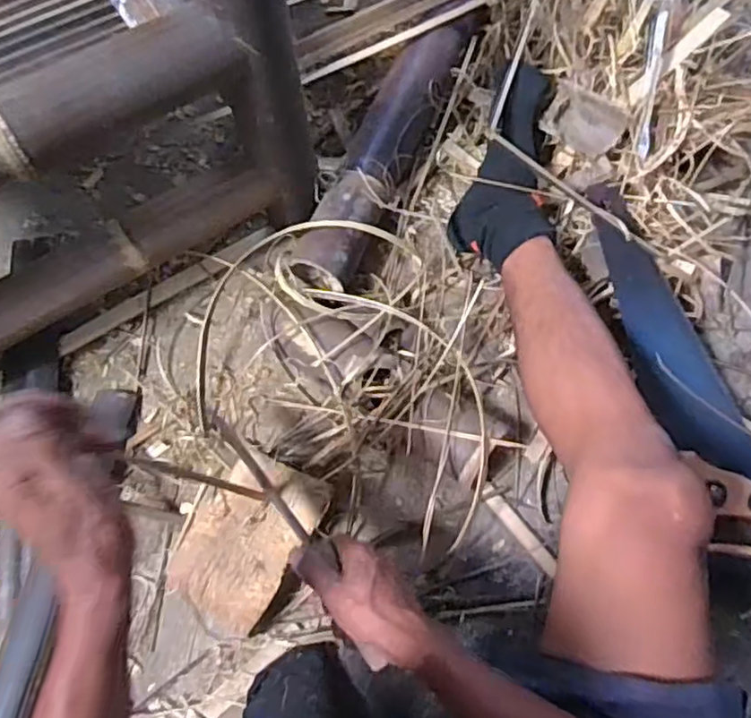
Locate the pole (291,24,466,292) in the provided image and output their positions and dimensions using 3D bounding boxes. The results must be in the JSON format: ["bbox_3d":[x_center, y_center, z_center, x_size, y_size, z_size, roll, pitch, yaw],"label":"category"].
[{"bbox_3d":[0.011,-0.268,0.847,0.074,0.075,0.392,22,73,9],"label":"pole"}]

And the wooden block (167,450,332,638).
[{"bbox_3d":[-0.141,0.195,0.707,0.123,0.054,0.182,30,74,11],"label":"wooden block"}]

